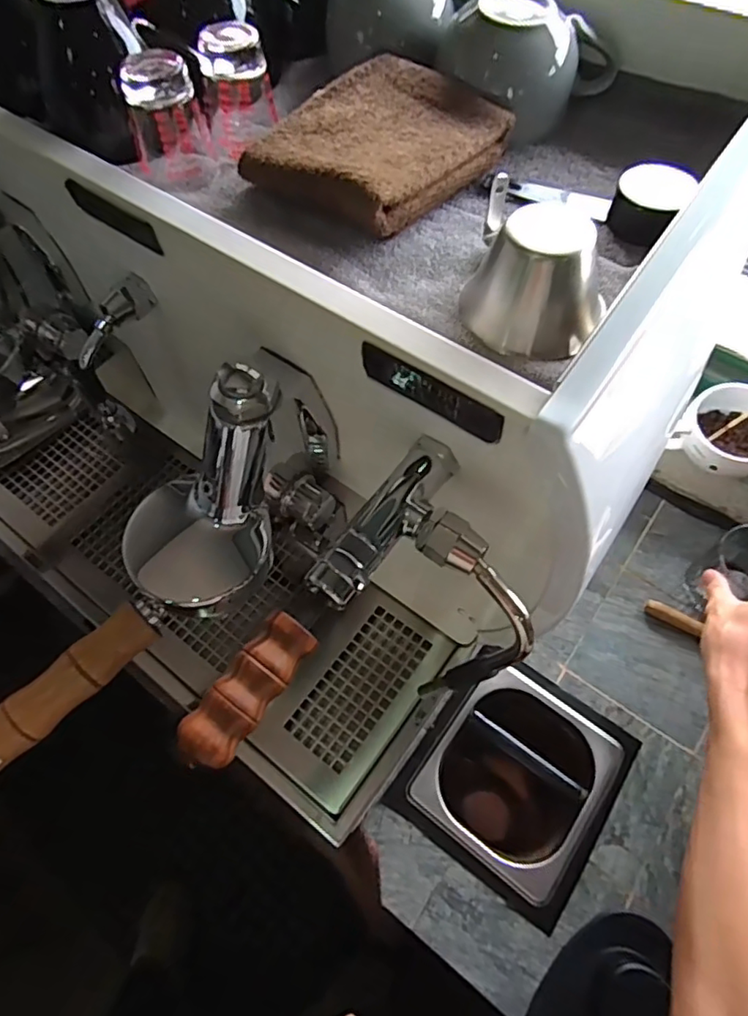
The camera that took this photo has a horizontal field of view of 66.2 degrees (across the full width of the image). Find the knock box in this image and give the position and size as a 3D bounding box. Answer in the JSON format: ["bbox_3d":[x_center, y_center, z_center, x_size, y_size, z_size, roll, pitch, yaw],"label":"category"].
[{"bbox_3d":[0.145,0.287,0.617,0.182,0.091,0.199,32,67,17],"label":"knock box"}]

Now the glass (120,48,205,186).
[{"bbox_3d":[-0.125,-0.232,0.338,0.044,0.055,0.044,-17,62,-8],"label":"glass"}]

